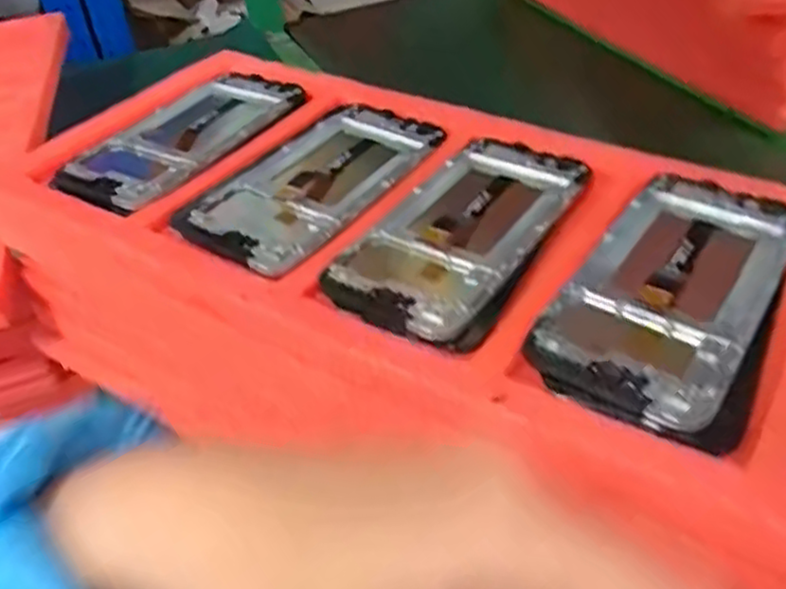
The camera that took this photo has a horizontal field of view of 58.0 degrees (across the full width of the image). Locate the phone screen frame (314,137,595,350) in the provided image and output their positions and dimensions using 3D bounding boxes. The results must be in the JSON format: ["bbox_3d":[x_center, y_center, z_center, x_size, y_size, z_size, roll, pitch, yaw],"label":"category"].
[{"bbox_3d":[0.036,-0.037,0.351,0.079,0.008,0.158,19,46,24],"label":"phone screen frame"}]

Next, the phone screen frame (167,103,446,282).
[{"bbox_3d":[-0.041,-0.066,0.395,0.080,0.008,0.156,22,47,27],"label":"phone screen frame"}]

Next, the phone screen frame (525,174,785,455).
[{"bbox_3d":[0.123,-0.005,0.309,0.080,0.007,0.159,20,46,25],"label":"phone screen frame"}]

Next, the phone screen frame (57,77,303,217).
[{"bbox_3d":[-0.129,-0.100,0.443,0.077,0.009,0.157,19,46,24],"label":"phone screen frame"}]

